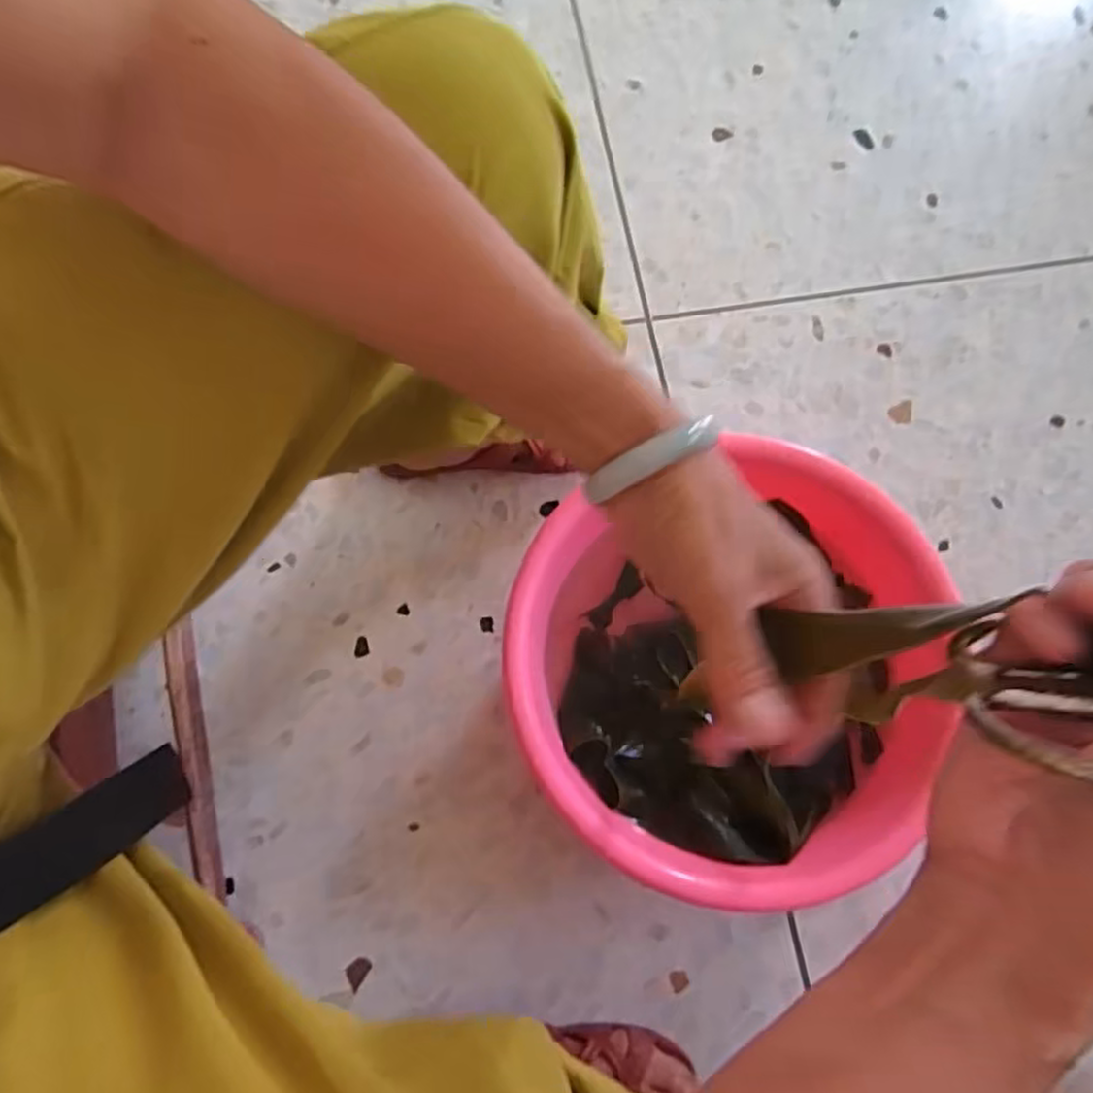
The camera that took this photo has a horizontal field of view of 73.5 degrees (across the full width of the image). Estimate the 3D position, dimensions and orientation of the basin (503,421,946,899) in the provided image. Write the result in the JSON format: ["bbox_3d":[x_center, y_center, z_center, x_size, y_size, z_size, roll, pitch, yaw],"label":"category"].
[{"bbox_3d":[0.140,0.108,0.636,0.332,0.127,0.308,0,75,-1],"label":"basin"}]

